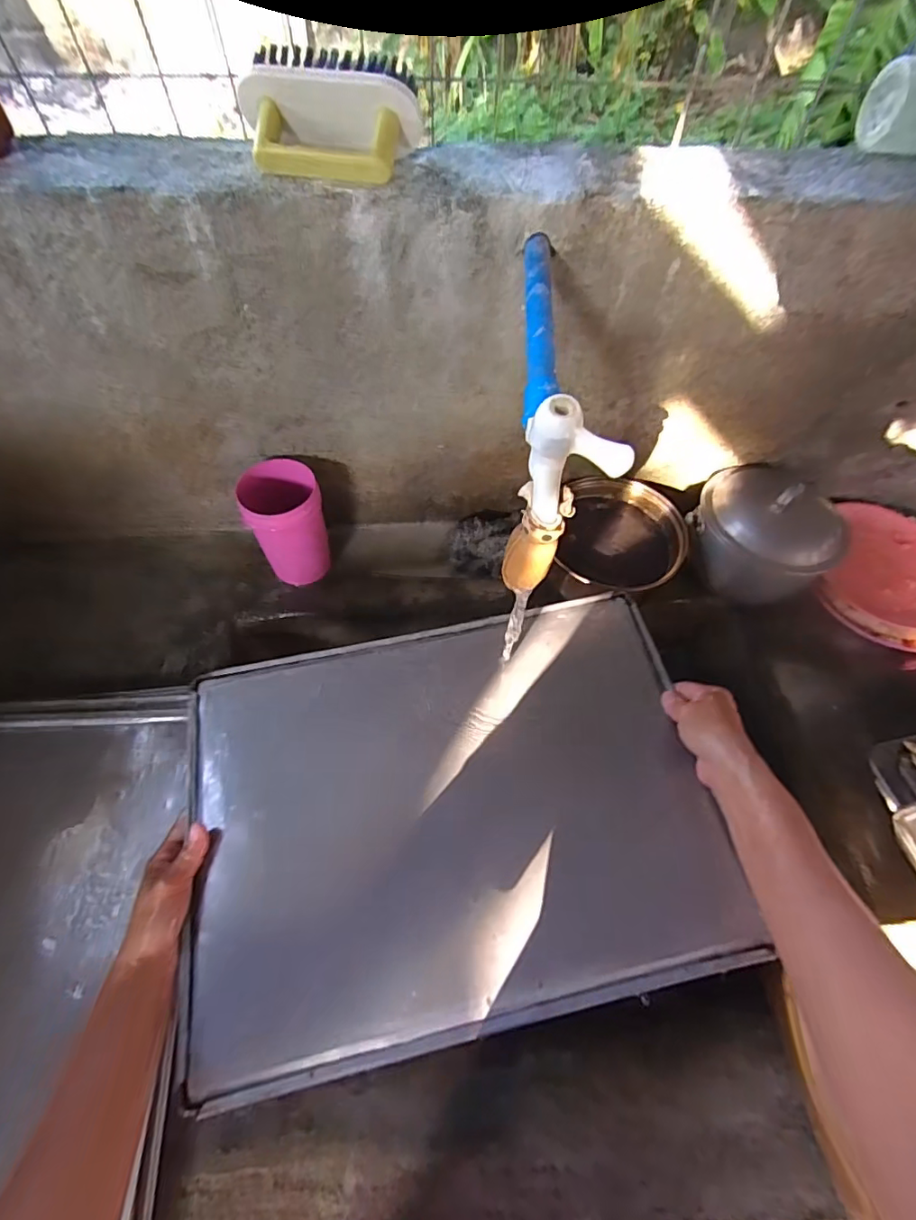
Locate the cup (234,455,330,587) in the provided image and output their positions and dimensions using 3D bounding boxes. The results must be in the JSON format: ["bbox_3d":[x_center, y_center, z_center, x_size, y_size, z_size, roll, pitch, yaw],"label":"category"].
[{"bbox_3d":[-0.202,-0.102,0.649,0.073,0.143,0.083,26,63,13],"label":"cup"}]

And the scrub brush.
[{"bbox_3d":[-0.096,-0.377,0.410,0.127,0.055,0.076,8,60,3],"label":"scrub brush"}]

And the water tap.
[{"bbox_3d":[0.055,-0.066,0.359,0.050,0.132,0.077,-32,66,-18],"label":"water tap"}]

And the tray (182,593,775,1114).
[{"bbox_3d":[-0.007,0.160,0.465,0.427,0.026,0.327,-10,59,-7],"label":"tray"}]

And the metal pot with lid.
[{"bbox_3d":[0.380,-0.103,0.666,0.168,0.114,0.171,1,60,-1],"label":"metal pot with lid"}]

